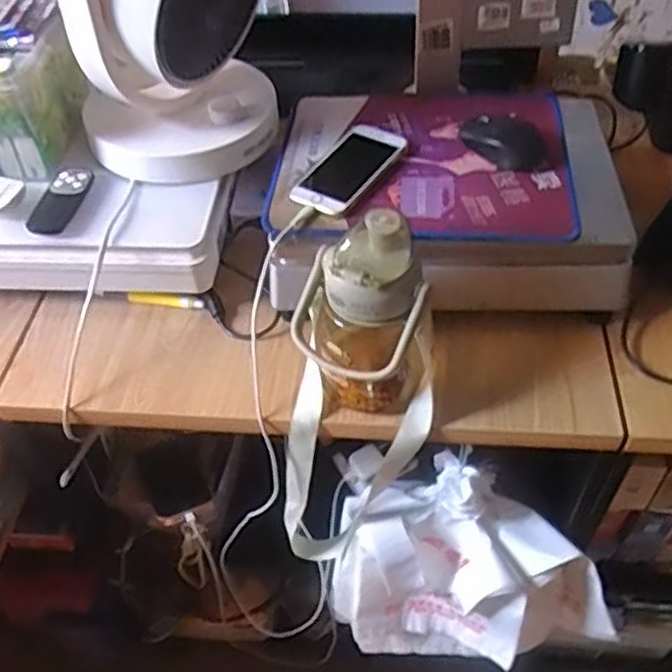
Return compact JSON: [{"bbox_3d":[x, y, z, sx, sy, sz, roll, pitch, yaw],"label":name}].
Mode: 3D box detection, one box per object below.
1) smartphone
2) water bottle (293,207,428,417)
[{"bbox_3d":[0.011,-0.170,0.726,0.075,0.014,0.137,25,55,23],"label":"smartphone"},{"bbox_3d":[0.021,-0.005,0.610,0.108,0.180,0.104,-8,49,-4],"label":"water bottle"}]

